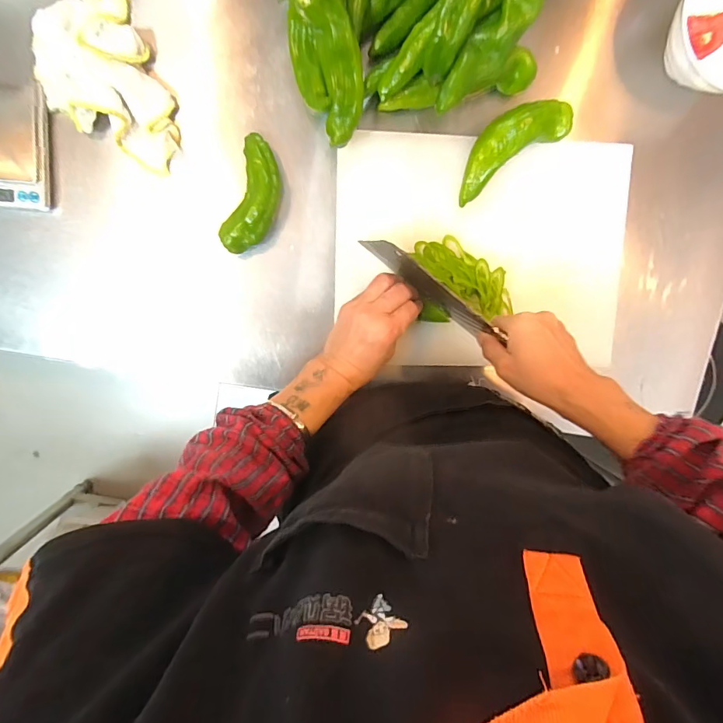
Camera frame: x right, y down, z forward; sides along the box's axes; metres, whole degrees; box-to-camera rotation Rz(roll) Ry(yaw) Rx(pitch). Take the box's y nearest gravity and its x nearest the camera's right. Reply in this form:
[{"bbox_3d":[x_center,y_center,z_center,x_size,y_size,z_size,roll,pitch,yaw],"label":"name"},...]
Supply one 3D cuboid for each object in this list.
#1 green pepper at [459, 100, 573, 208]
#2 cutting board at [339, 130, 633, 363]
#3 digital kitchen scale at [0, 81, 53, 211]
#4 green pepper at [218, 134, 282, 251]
[{"bbox_3d":[0.161,-0.240,0.477,0.141,0.035,0.055,-34,98,2],"label":"green pepper"},{"bbox_3d":[0.143,-0.126,0.516,0.343,0.024,0.258,0,98,-3],"label":"cutting board"},{"bbox_3d":[-0.388,-0.230,0.456,0.113,0.024,0.125,5,97,-3],"label":"digital kitchen scale"},{"bbox_3d":[-0.116,-0.180,0.478,0.051,0.041,0.123,17,97,-5],"label":"green pepper"}]

